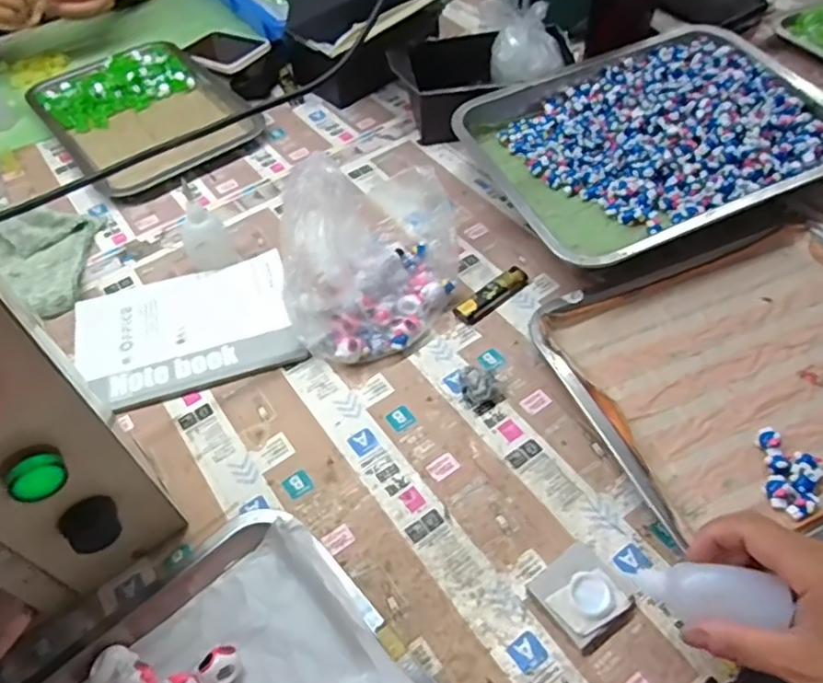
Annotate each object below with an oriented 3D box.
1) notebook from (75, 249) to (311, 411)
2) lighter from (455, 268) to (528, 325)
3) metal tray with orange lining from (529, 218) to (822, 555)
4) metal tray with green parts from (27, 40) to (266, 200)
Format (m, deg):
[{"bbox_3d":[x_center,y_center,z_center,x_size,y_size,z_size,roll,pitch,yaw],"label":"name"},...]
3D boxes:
[{"bbox_3d":[-0.208,-0.012,0.575,0.192,0.012,0.139,-17,50,-9],"label":"notebook"},{"bbox_3d":[0.076,-0.042,0.578,0.080,0.015,0.021,-34,58,-21],"label":"lighter"},{"bbox_3d":[0.285,0.025,0.506,0.303,0.048,0.257,-20,54,-12],"label":"metal tray with orange lining"},{"bbox_3d":[-0.345,-0.300,0.795,0.212,0.024,0.286,-34,58,-21],"label":"metal tray with green parts"}]

